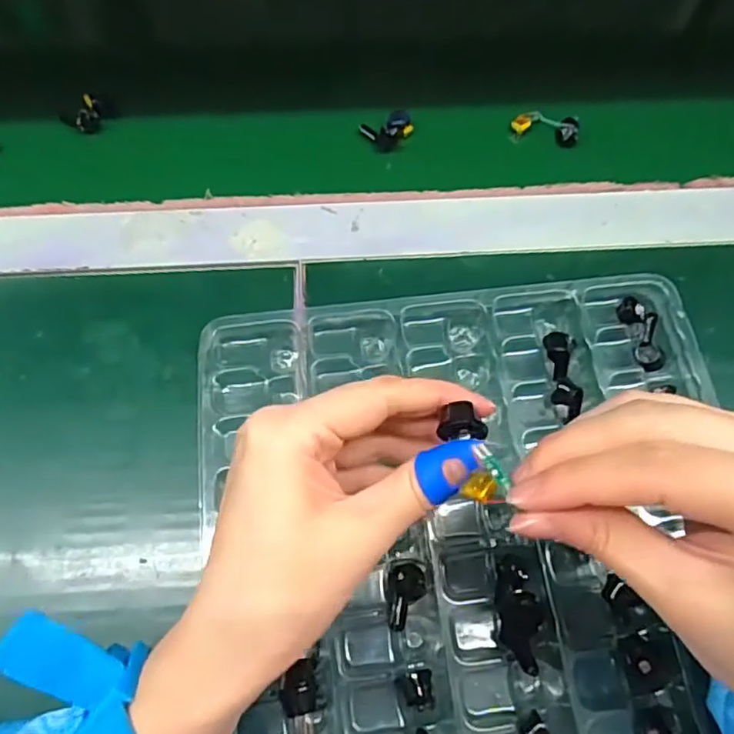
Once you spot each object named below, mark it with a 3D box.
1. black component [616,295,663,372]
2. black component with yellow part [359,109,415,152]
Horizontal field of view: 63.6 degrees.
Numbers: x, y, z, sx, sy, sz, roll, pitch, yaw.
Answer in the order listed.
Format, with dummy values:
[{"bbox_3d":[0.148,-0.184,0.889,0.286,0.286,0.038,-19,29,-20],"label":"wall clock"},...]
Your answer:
[{"bbox_3d":[0.148,-0.018,0.315,0.019,0.005,0.040,-18,85,-7],"label":"black component"},{"bbox_3d":[0.015,-0.157,0.393,0.034,0.013,0.022,-29,72,-10],"label":"black component with yellow part"}]

